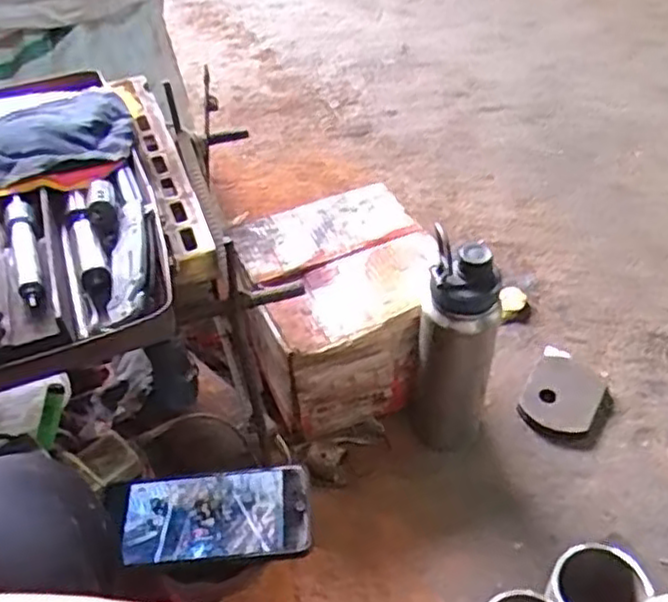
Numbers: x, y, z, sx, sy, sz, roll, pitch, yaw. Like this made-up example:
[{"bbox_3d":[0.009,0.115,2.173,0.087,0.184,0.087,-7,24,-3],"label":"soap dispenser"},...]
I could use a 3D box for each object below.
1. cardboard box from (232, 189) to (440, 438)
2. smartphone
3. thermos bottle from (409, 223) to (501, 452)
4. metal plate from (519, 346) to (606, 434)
[{"bbox_3d":[0.012,0.008,0.872,0.212,0.166,0.214,-17,47,-13],"label":"cardboard box"},{"bbox_3d":[-0.098,0.172,0.565,0.158,0.015,0.076,-5,46,-2],"label":"smartphone"},{"bbox_3d":[0.127,0.057,0.765,0.085,0.276,0.066,4,46,7],"label":"thermos bottle"},{"bbox_3d":[0.281,0.111,0.877,0.083,0.016,0.121,22,51,23],"label":"metal plate"}]

